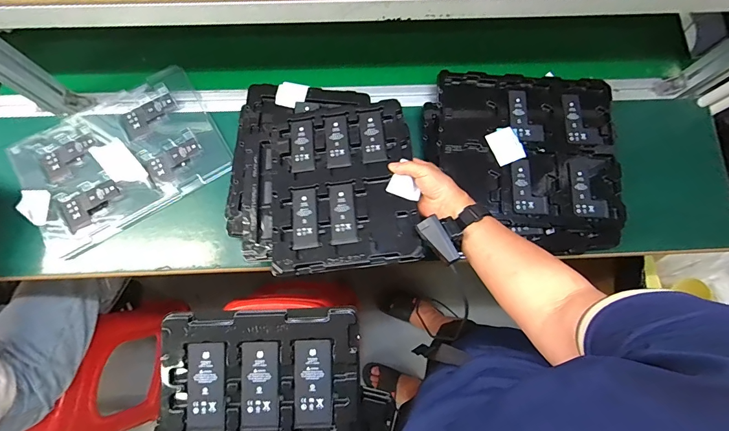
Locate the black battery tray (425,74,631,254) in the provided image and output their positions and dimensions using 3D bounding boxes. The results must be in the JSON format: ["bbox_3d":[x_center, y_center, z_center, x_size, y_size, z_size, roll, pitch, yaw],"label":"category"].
[{"bbox_3d":[0.279,-0.110,0.654,0.340,0.037,0.307,7,75,1],"label":"black battery tray"}]

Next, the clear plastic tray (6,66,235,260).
[{"bbox_3d":[-0.431,-0.105,0.648,0.330,0.025,0.239,-29,77,-8],"label":"clear plastic tray"}]

